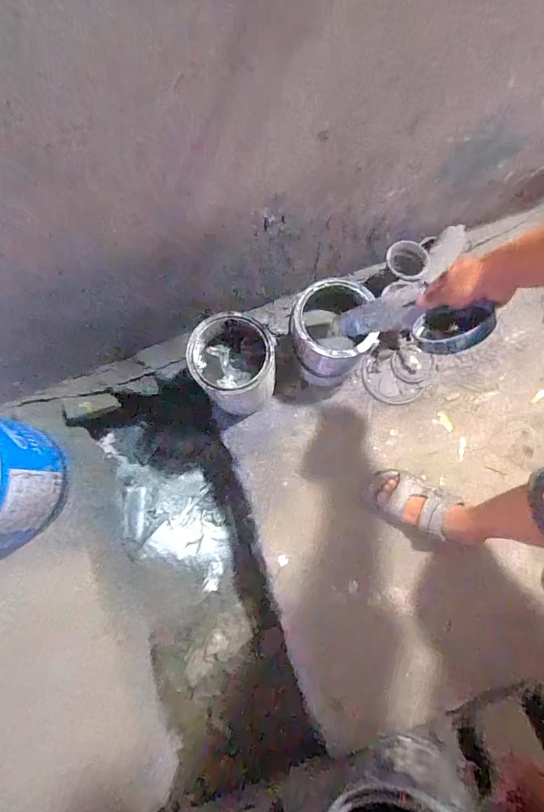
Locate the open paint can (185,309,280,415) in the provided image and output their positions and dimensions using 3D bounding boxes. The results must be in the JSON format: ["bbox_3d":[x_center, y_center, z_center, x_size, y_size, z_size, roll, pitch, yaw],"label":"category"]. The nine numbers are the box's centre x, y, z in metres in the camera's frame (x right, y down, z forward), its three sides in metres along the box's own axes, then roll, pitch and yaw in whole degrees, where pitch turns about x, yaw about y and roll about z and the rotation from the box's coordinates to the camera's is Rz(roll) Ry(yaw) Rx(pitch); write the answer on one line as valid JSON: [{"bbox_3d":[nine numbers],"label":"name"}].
[{"bbox_3d":[-0.077,-0.082,0.835,0.161,0.186,0.155,0,79,1],"label":"open paint can"}]

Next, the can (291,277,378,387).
[{"bbox_3d":[0.117,-0.144,0.845,0.155,0.203,0.165,-1,78,-1],"label":"can"}]

